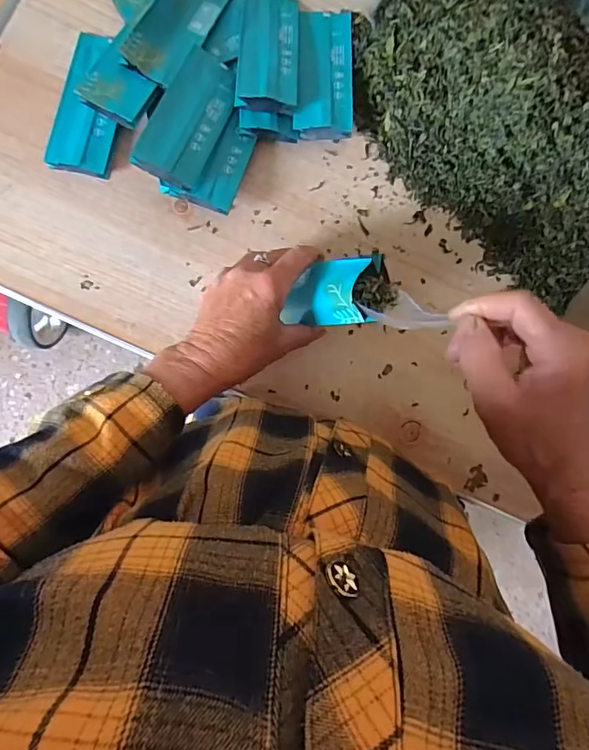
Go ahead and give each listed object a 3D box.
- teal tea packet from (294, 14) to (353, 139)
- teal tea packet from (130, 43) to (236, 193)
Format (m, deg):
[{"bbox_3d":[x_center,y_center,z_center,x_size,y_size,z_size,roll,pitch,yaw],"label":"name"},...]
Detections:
[{"bbox_3d":[0.029,-0.289,0.451,0.052,0.025,0.134,4,85,-3],"label":"teal tea packet"},{"bbox_3d":[-0.090,-0.229,0.420,0.054,0.016,0.135,18,72,-2],"label":"teal tea packet"}]

